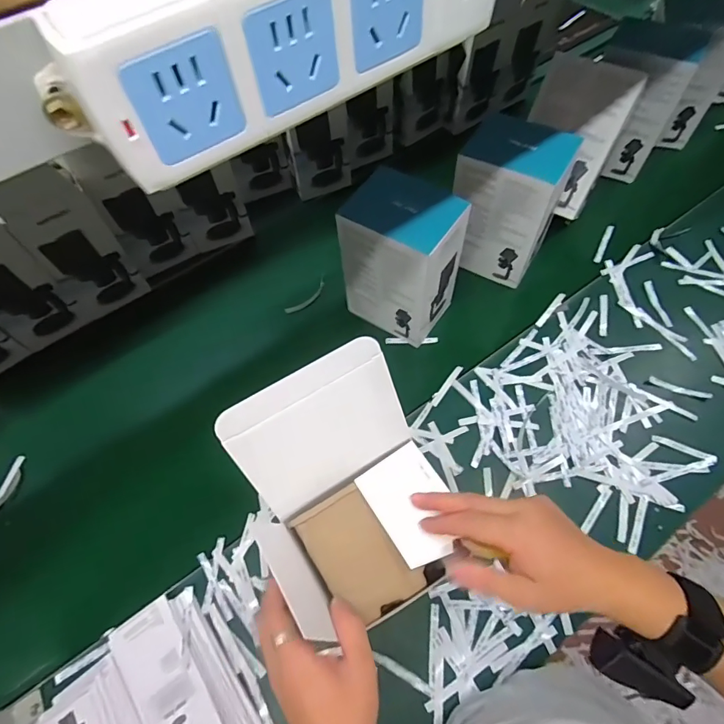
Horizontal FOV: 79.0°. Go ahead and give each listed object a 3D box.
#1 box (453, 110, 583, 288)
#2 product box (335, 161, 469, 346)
[{"bbox_3d":[0.236,-0.259,0.732,0.145,0.226,0.103,27,67,16],"label":"box"},{"bbox_3d":[0.061,-0.156,0.688,0.154,0.215,0.119,30,68,17],"label":"product box"}]

